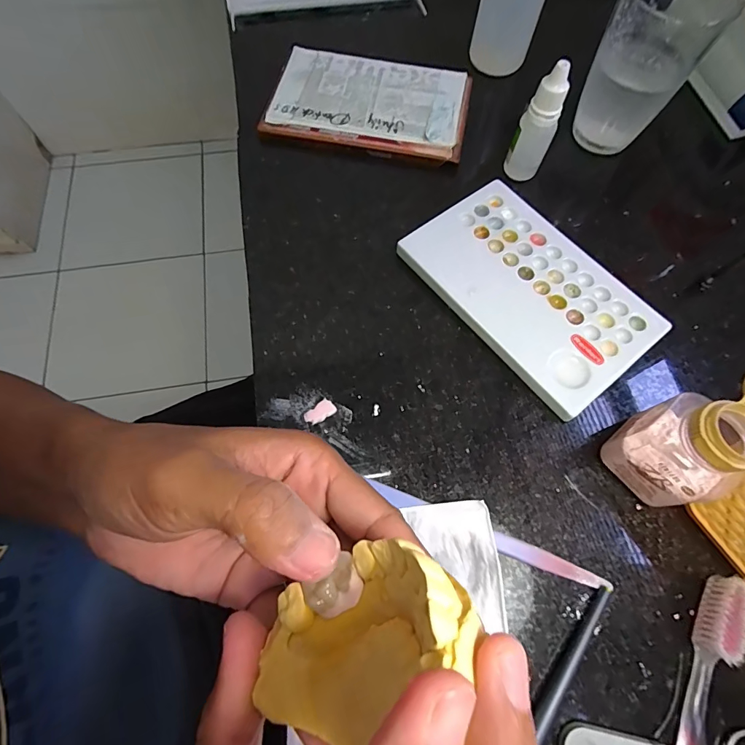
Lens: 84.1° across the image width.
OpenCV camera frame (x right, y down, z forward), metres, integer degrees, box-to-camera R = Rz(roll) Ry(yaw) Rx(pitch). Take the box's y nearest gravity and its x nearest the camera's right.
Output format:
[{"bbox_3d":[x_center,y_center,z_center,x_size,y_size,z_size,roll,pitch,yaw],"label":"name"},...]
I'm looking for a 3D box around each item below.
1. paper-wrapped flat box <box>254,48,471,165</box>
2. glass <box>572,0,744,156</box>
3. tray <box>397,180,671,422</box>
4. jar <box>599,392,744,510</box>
[{"bbox_3d":[-0.002,-0.210,0.323,0.148,0.014,0.086,10,70,4],"label":"paper-wrapped flat box"},{"bbox_3d":[0.185,-0.211,0.283,0.065,0.091,0.061,23,72,9],"label":"glass"},{"bbox_3d":[0.100,-0.055,0.268,0.095,0.009,0.150,-38,74,-12],"label":"tray"},{"bbox_3d":[0.164,0.032,0.201,0.069,0.072,0.045,-24,72,-8],"label":"jar"}]

